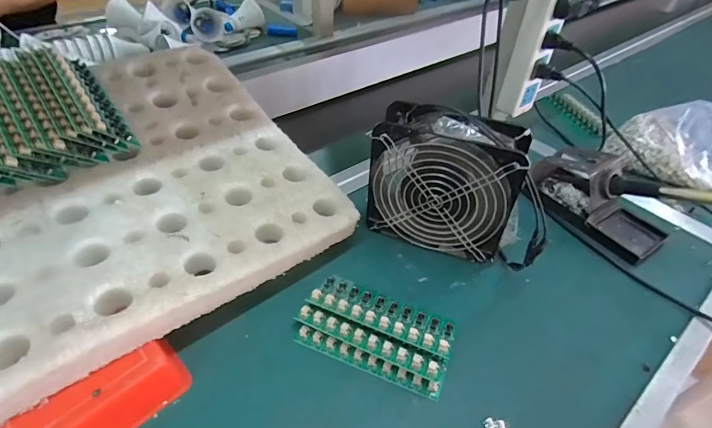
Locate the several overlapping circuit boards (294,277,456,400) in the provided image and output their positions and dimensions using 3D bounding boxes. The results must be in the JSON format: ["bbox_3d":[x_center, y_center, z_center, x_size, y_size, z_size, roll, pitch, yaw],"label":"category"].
[{"bbox_3d":[0.019,0.106,0.372,0.137,0.028,0.073,19,45,15],"label":"several overlapping circuit boards"}]

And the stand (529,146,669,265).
[{"bbox_3d":[0.301,-0.024,0.496,0.088,0.072,0.164,-28,52,-30],"label":"stand"}]

